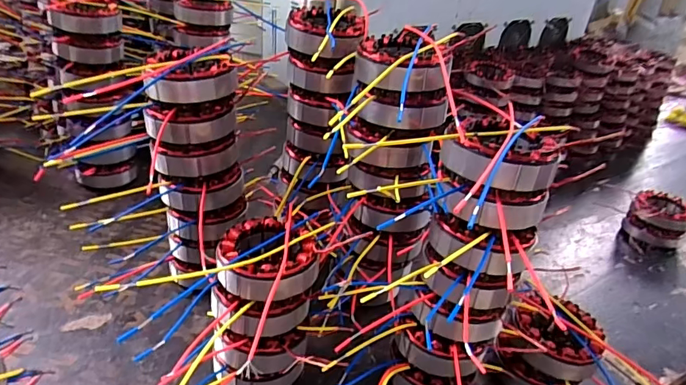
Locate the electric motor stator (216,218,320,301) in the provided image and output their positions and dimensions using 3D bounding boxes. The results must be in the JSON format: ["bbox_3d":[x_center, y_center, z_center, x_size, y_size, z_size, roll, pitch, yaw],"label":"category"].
[{"bbox_3d":[-0.067,0.058,0.415,0.087,0.037,0.085,5,30,-3],"label":"electric motor stator"}]

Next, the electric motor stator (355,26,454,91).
[{"bbox_3d":[0.053,-0.126,0.446,0.086,0.042,0.078,7,30,0],"label":"electric motor stator"}]

